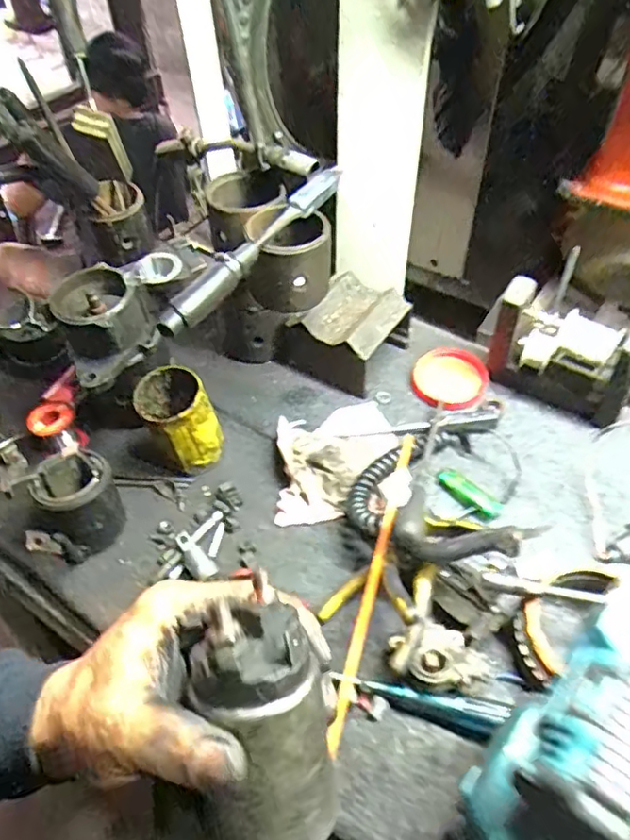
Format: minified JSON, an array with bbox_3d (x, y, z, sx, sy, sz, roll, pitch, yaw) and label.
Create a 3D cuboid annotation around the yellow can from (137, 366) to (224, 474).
[{"bbox_3d":[-0.148,0.004,0.682,0.073,0.116,0.067,-1,49,1],"label":"yellow can"}]

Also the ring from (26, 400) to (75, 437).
[{"bbox_3d":[-0.307,-0.002,0.720,0.052,0.038,0.014,-17,6,-17],"label":"ring"}]

